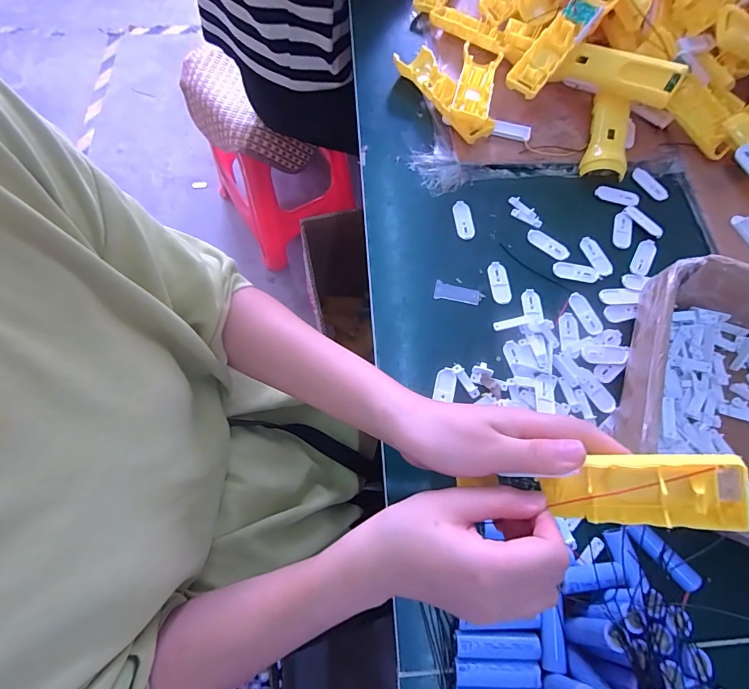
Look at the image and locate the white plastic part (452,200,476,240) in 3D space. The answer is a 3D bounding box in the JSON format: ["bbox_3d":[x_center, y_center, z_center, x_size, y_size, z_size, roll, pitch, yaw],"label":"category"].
[{"bbox_3d":[0.104,-0.146,0.472,0.018,0.009,0.049,-10,70,-6],"label":"white plastic part"}]

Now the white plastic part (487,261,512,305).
[{"bbox_3d":[0.138,-0.069,0.444,0.020,0.004,0.050,-6,69,-5],"label":"white plastic part"}]

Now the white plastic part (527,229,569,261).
[{"bbox_3d":[0.200,-0.116,0.464,0.051,0.004,0.019,38,72,11],"label":"white plastic part"}]

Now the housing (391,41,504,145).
[{"bbox_3d":[0.086,-0.320,0.507,0.134,0.056,0.168,11,69,1],"label":"housing"}]

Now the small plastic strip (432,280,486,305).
[{"bbox_3d":[0.091,-0.054,0.438,0.052,0.004,0.020,15,69,3],"label":"small plastic strip"}]

